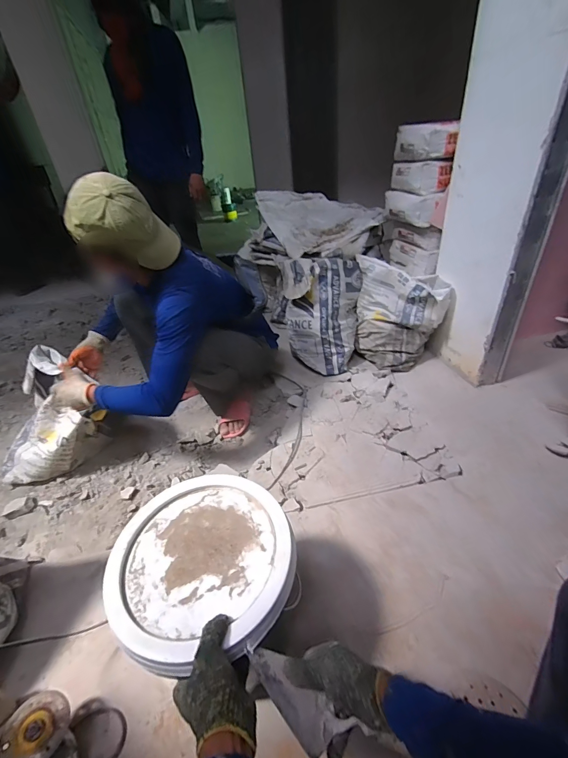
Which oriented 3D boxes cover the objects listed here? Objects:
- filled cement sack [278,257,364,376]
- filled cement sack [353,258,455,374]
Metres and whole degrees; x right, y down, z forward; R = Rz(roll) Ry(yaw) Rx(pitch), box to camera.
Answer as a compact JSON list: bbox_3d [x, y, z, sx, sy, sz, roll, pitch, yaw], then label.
[{"bbox_3d":[0.166,-0.291,1.557,0.327,0.474,0.250,5,23,17],"label":"filled cement sack"},{"bbox_3d":[0.493,-0.260,1.481,0.362,0.422,0.214,6,37,16],"label":"filled cement sack"}]

